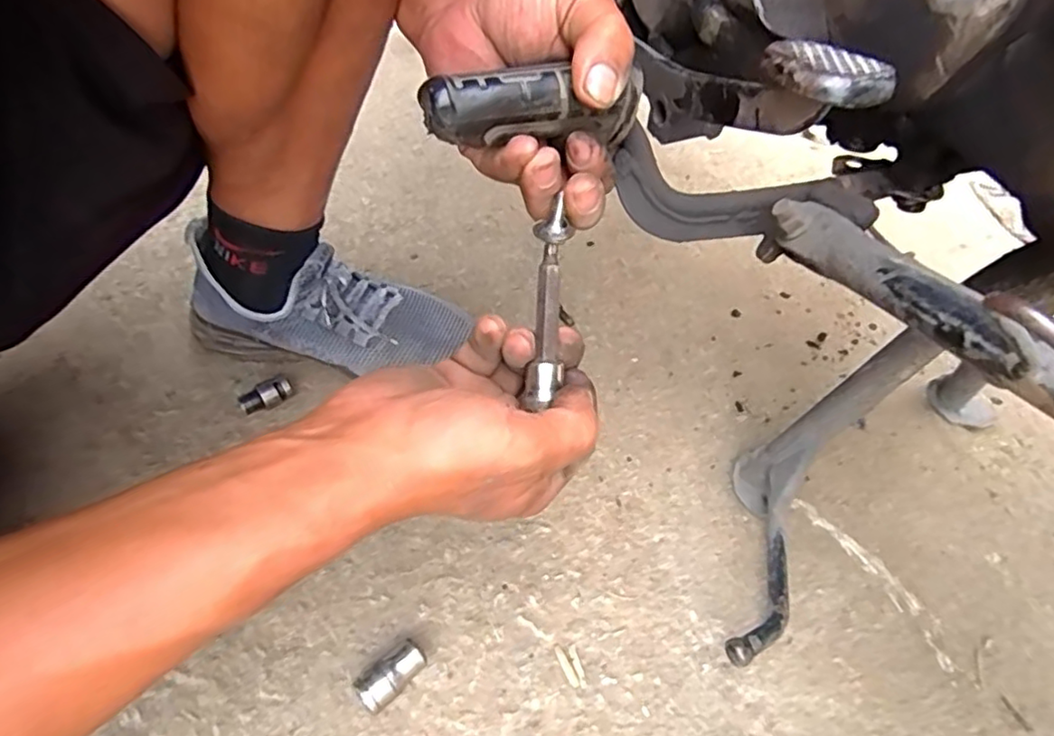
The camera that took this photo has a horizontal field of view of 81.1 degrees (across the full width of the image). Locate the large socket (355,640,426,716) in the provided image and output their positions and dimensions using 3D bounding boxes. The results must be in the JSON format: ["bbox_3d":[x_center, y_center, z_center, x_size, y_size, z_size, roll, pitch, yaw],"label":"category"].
[{"bbox_3d":[-0.076,0.176,0.349,0.039,0.023,0.019,-34,56,-29],"label":"large socket"}]

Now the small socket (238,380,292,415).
[{"bbox_3d":[-0.211,0.023,0.496,0.040,0.022,0.018,-22,51,-20],"label":"small socket"}]

